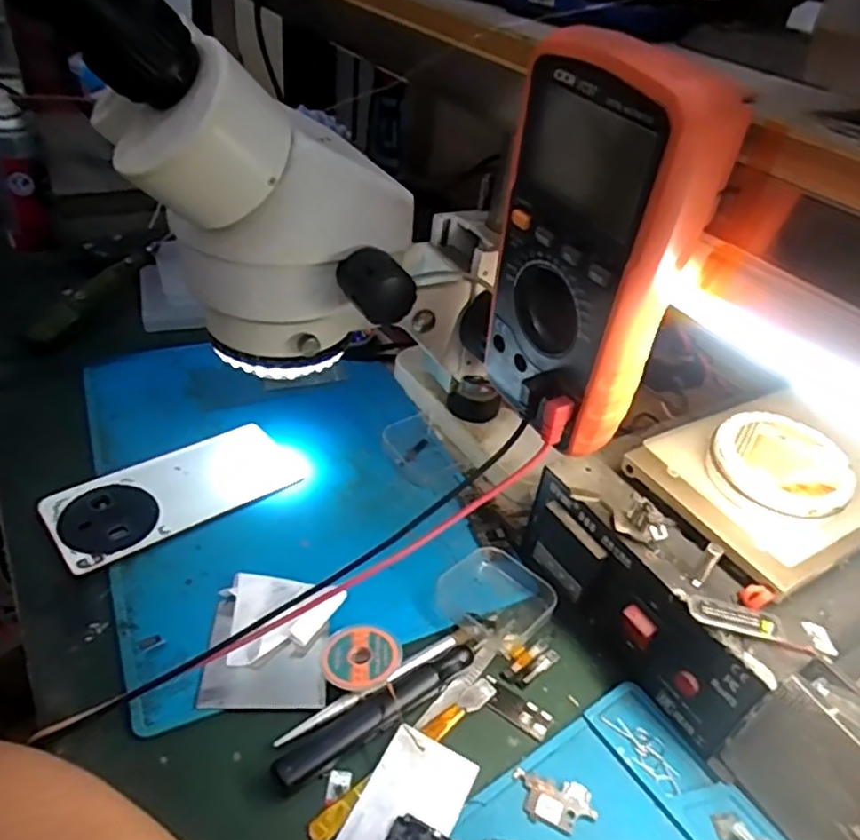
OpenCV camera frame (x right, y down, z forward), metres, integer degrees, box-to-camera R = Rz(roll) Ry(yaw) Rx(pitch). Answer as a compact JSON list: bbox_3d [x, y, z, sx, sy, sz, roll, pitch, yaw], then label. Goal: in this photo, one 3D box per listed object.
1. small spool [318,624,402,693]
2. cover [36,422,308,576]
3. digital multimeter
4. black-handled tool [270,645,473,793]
[{"bbox_3d":[-0.039,0.133,0.369,0.043,0.011,0.039,-11,42,-22],"label":"small spool"},{"bbox_3d":[-0.175,0.047,0.461,0.164,0.007,0.075,-24,47,-33],"label":"cover"},{"bbox_3d":[0.069,-0.070,0.296,0.048,0.168,0.092,-20,45,-30],"label":"digital multimeter"},{"bbox_3d":[-0.027,0.154,0.350,0.121,0.011,0.017,-23,47,-32],"label":"black-handled tool"}]

